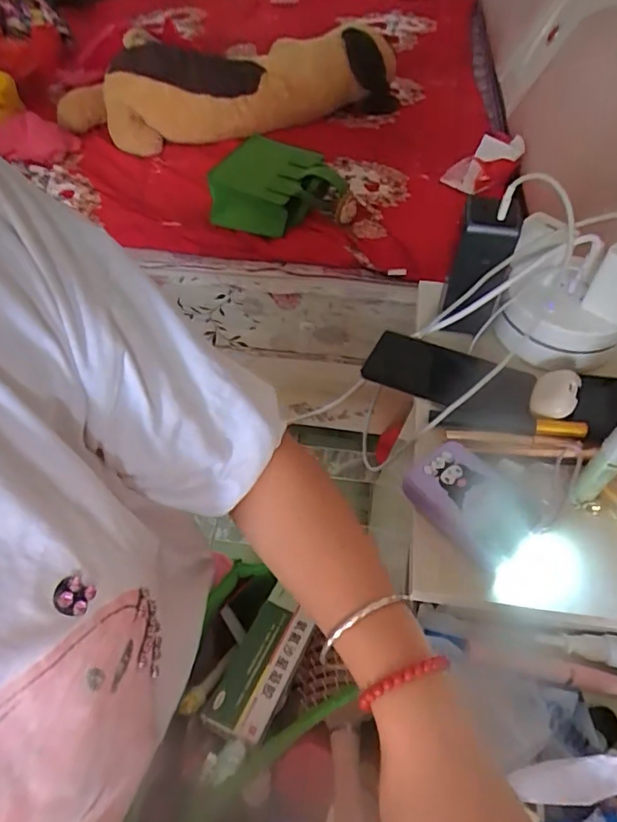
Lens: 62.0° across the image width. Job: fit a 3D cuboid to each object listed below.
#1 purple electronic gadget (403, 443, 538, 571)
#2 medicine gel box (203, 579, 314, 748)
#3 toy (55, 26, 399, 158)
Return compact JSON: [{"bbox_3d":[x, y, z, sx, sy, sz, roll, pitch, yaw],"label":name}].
[{"bbox_3d":[0.131,0.073,0.413,0.071,0.026,0.094,-37,61,-25],"label":"purple electronic gadget"},{"bbox_3d":[-0.035,0.197,0.401,0.049,0.021,0.109,18,41,13],"label":"medicine gel box"},{"bbox_3d":[-0.167,-0.893,1.398,0.956,0.175,0.365,-15,55,-11],"label":"toy"}]

